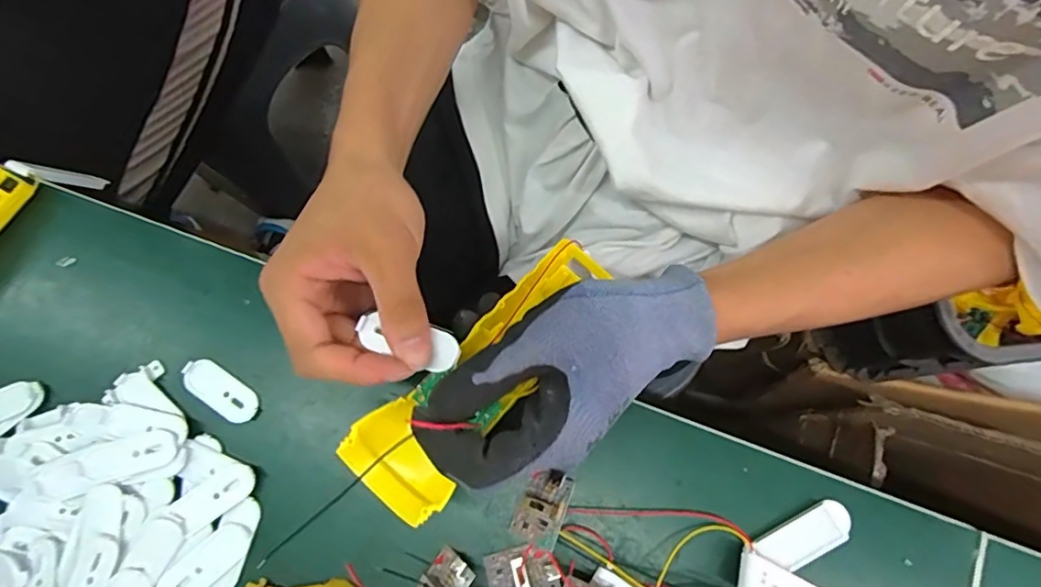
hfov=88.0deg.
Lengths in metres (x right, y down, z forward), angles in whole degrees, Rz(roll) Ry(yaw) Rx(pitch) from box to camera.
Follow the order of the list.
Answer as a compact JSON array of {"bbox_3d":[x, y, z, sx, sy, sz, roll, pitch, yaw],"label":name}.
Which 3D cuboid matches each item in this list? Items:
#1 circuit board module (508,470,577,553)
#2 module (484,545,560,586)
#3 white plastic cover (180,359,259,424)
[{"bbox_3d":[0.011,0.111,0.282,0.023,0.017,0.036,22,78,7],"label":"circuit board module"},{"bbox_3d":[0.001,0.142,0.272,0.034,0.010,0.024,-15,76,-2],"label":"module"},{"bbox_3d":[-0.172,0.055,0.306,0.049,0.004,0.020,34,79,9],"label":"white plastic cover"}]

